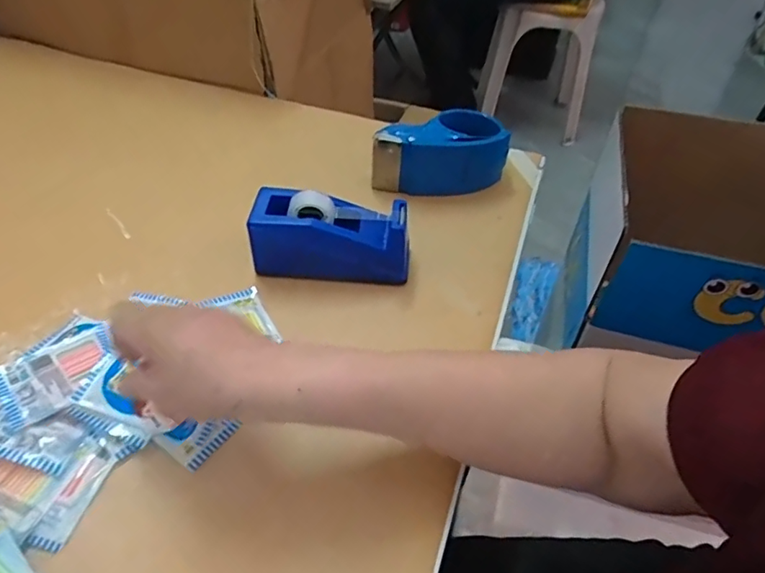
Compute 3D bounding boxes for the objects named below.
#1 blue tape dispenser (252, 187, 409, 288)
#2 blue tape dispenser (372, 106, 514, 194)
[{"bbox_3d":[-0.048,-0.048,0.522,0.144,0.072,0.053,4,47,2],"label":"blue tape dispenser"},{"bbox_3d":[0.068,-0.160,0.639,0.158,0.069,0.081,-1,47,-3],"label":"blue tape dispenser"}]

